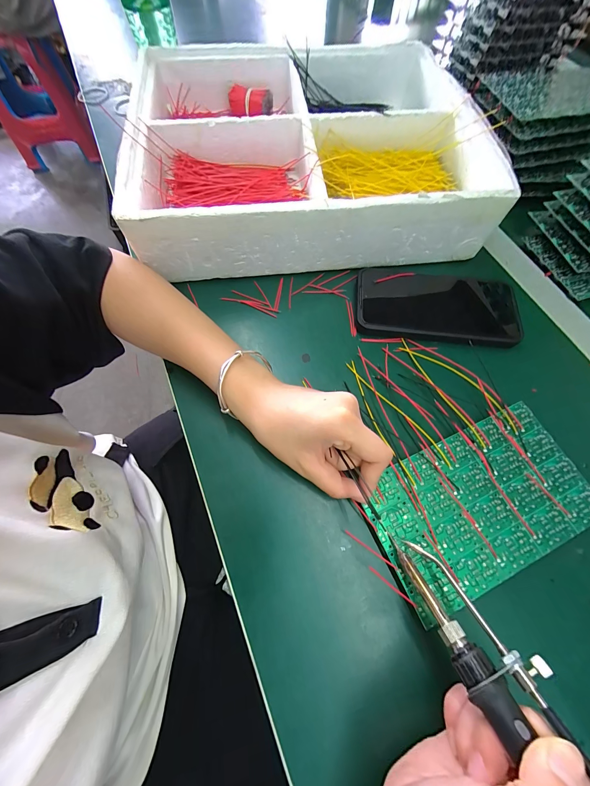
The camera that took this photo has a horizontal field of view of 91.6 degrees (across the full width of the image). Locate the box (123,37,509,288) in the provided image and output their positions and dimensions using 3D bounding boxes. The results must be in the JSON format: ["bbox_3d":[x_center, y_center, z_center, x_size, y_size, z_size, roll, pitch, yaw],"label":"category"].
[{"bbox_3d":[0.009,-0.302,0.348,0.368,0.075,0.331,-6,68,-5],"label":"box"}]

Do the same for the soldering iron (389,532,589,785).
[{"bbox_3d":[0.118,0.170,0.135,0.037,0.029,0.204,-21,42,-5],"label":"soldering iron"}]

